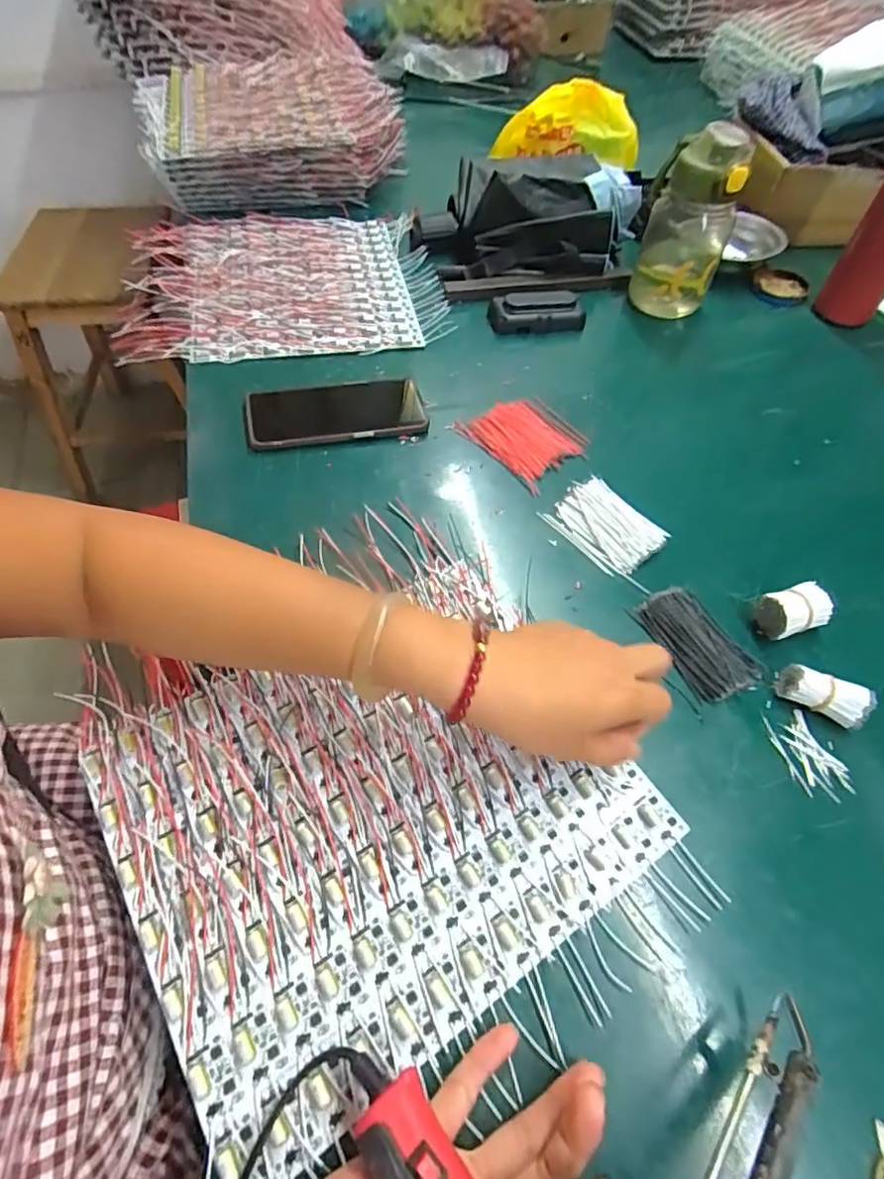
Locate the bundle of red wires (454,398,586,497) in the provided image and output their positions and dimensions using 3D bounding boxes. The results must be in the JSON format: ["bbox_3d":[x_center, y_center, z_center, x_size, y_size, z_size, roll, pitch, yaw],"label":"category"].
[{"bbox_3d":[0.078,-0.146,0.539,0.085,0.012,0.103,-37,67,-24],"label":"bundle of red wires"}]

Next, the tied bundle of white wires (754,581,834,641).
[{"bbox_3d":[0.262,0.018,0.423,0.048,0.030,0.031,-12,59,-12],"label":"tied bundle of white wires"}]

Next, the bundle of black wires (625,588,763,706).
[{"bbox_3d":[0.189,0.038,0.418,0.058,0.006,0.089,-23,62,-17],"label":"bundle of black wires"}]

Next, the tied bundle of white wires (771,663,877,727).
[{"bbox_3d":[0.262,0.073,0.389,0.054,0.025,0.026,25,59,12],"label":"tied bundle of white wires"}]

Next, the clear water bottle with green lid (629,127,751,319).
[{"bbox_3d":[0.266,-0.394,0.612,0.093,0.167,0.074,23,59,11],"label":"clear water bottle with green lid"}]

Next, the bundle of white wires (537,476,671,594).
[{"bbox_3d":[0.142,-0.052,0.478,0.066,0.010,0.100,-36,66,-23],"label":"bundle of white wires"}]

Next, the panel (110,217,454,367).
[{"bbox_3d":[-0.186,-0.367,0.669,0.351,0.020,0.289,-6,58,-8],"label":"panel"}]

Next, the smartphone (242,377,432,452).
[{"bbox_3d":[-0.102,-0.173,0.543,0.164,0.013,0.085,-9,58,-10],"label":"smartphone"}]

